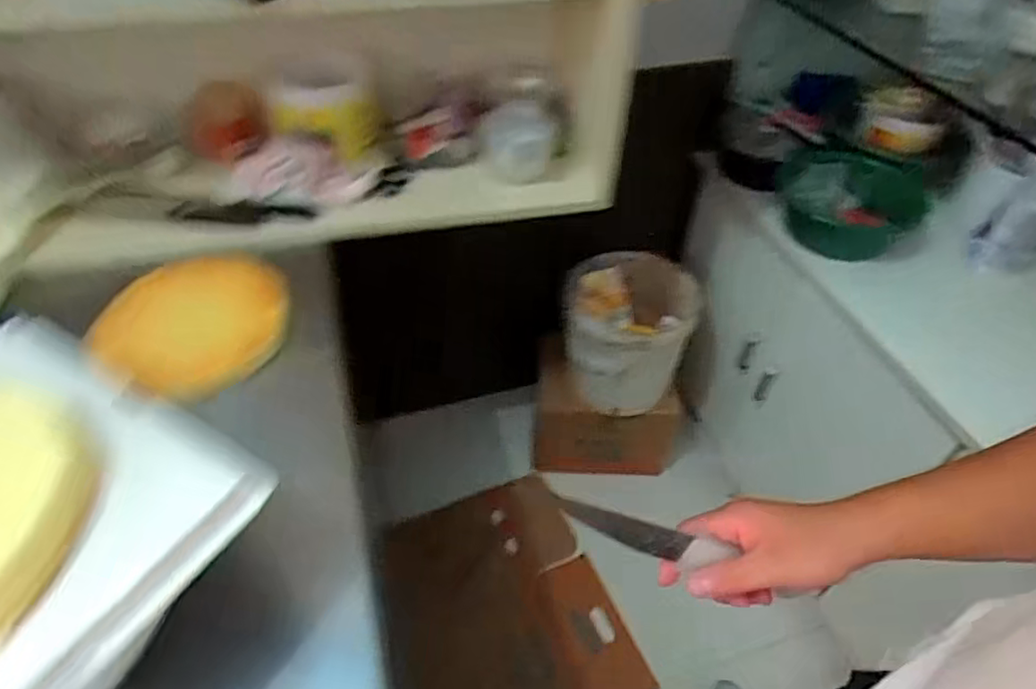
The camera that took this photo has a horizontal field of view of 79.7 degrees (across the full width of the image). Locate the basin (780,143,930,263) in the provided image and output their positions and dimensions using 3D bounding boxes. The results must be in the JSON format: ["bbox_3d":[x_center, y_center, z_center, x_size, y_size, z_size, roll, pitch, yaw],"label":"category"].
[{"bbox_3d":[0.603,-0.276,1.144,0.236,0.092,0.261,36,55,28],"label":"basin"}]

